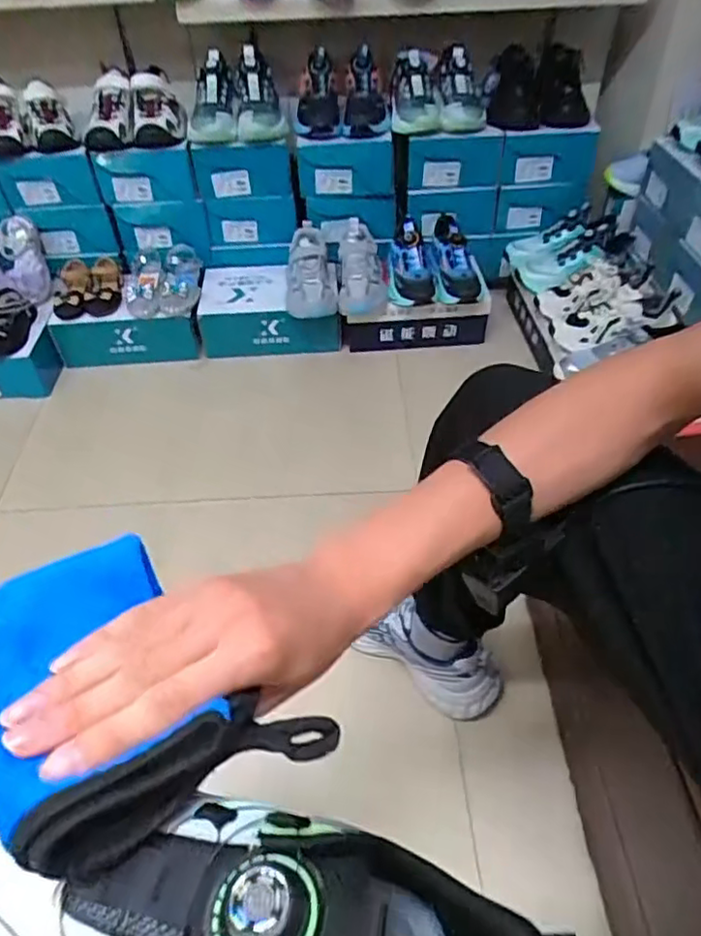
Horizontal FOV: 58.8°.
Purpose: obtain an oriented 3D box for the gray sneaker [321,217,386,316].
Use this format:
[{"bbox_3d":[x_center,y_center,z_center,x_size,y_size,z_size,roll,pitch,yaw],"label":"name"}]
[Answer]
[{"bbox_3d":[0.013,-0.470,1.395,0.114,0.088,0.241,-6,67,-7],"label":"gray sneaker"}]

